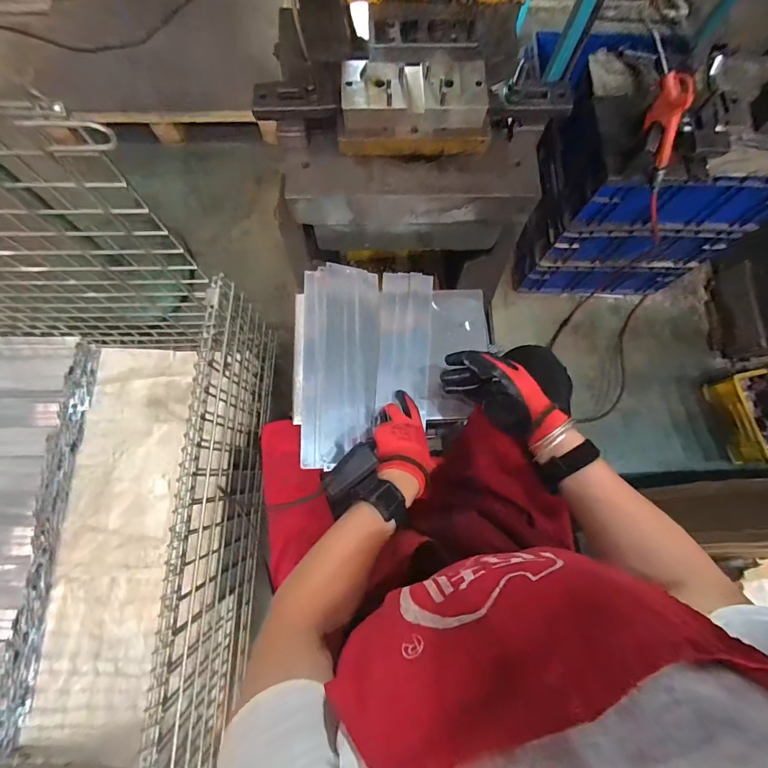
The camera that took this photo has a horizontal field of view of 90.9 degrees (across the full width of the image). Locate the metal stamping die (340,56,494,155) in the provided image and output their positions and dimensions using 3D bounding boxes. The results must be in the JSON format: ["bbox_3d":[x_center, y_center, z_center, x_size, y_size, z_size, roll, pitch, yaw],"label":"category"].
[{"bbox_3d":[0.041,-0.373,0.508,0.202,0.069,0.088,-2,76,-1],"label":"metal stamping die"}]

